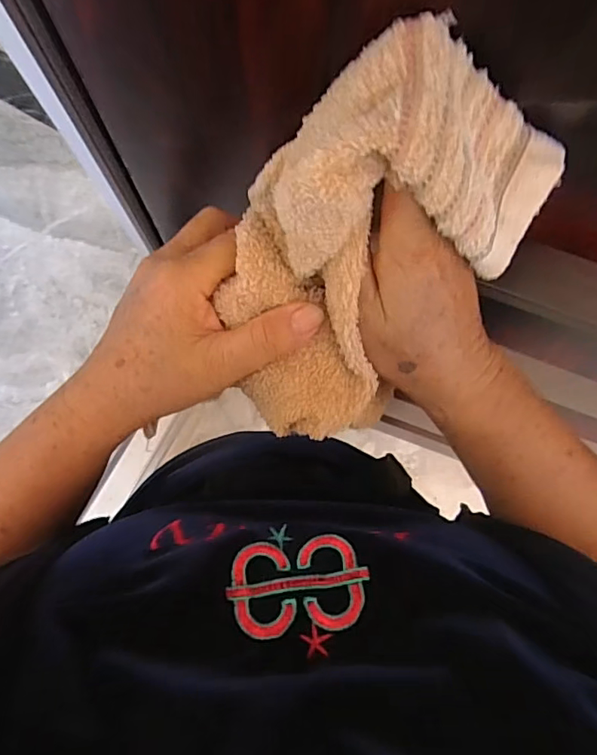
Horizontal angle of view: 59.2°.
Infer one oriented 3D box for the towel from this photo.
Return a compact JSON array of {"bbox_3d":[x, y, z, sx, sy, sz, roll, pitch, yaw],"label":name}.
[{"bbox_3d":[0.031,-0.049,0.236,0.120,0.115,0.158,25,80,-1],"label":"towel"}]

